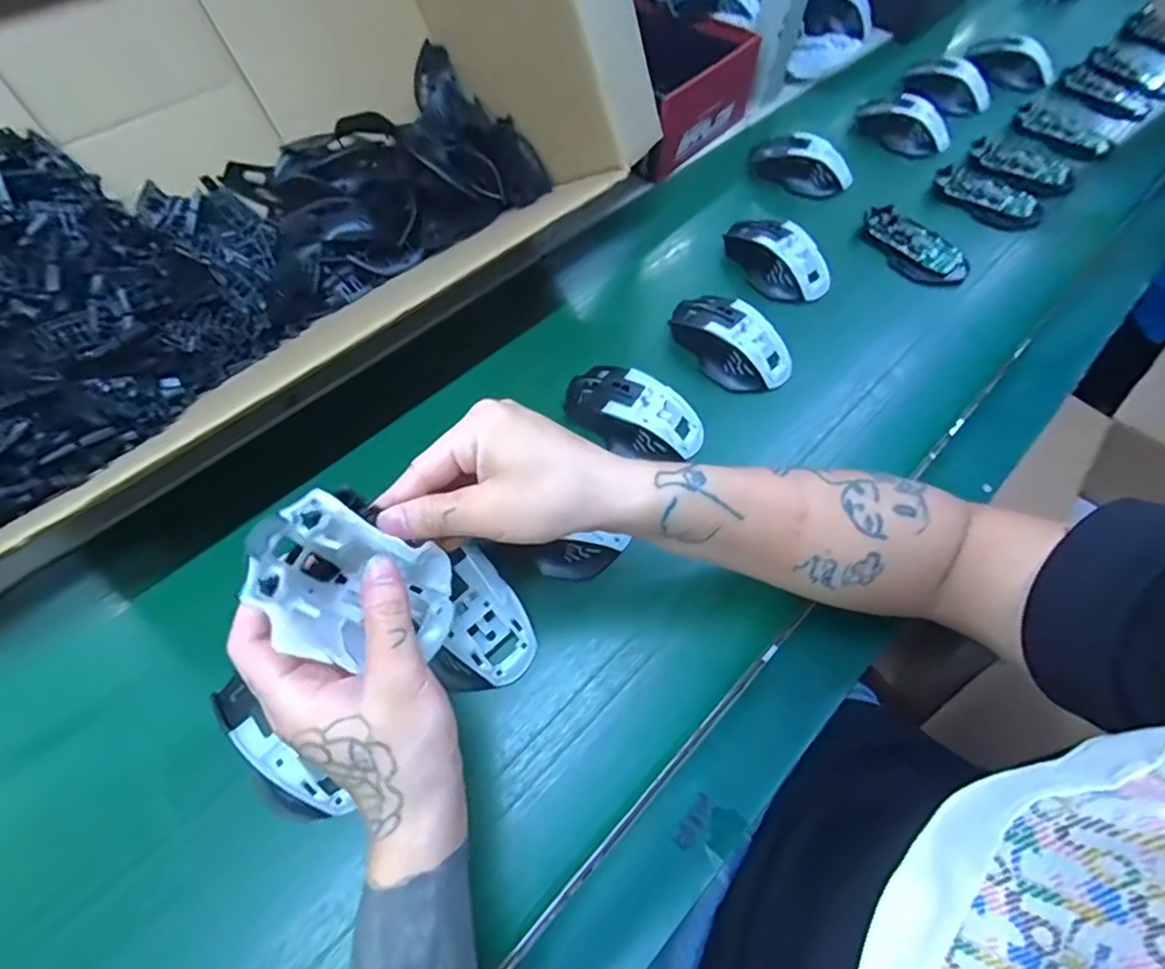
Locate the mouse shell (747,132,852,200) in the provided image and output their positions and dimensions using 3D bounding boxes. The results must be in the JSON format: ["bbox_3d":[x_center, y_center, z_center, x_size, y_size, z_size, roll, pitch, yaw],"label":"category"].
[{"bbox_3d":[0.246,-0.364,0.614,0.112,0.031,0.050,24,65,12],"label":"mouse shell"}]

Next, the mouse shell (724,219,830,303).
[{"bbox_3d":[0.189,-0.223,0.540,0.115,0.036,0.064,36,68,18],"label":"mouse shell"}]

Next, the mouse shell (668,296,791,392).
[{"bbox_3d":[0.131,-0.129,0.487,0.117,0.041,0.071,35,67,17],"label":"mouse shell"}]

